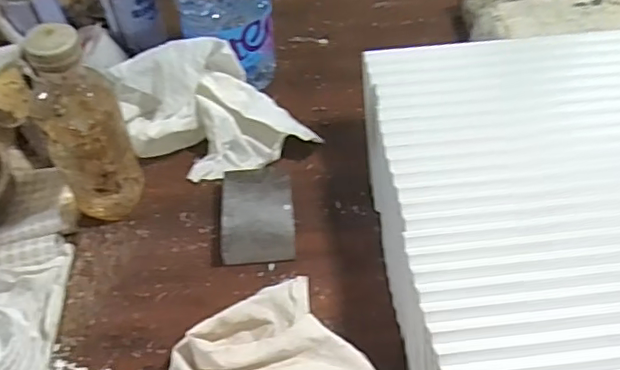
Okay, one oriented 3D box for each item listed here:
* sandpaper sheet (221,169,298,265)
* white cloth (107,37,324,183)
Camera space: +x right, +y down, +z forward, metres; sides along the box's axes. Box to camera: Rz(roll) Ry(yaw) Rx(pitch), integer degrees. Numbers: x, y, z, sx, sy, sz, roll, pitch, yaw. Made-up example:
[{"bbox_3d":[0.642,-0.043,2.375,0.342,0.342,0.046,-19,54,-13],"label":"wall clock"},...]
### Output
[{"bbox_3d":[-0.050,0.029,0.565,0.068,0.033,0.102,-4,53,-1],"label":"sandpaper sheet"},{"bbox_3d":[-0.111,-0.087,0.613,0.196,0.099,0.152,-18,54,-11],"label":"white cloth"}]

